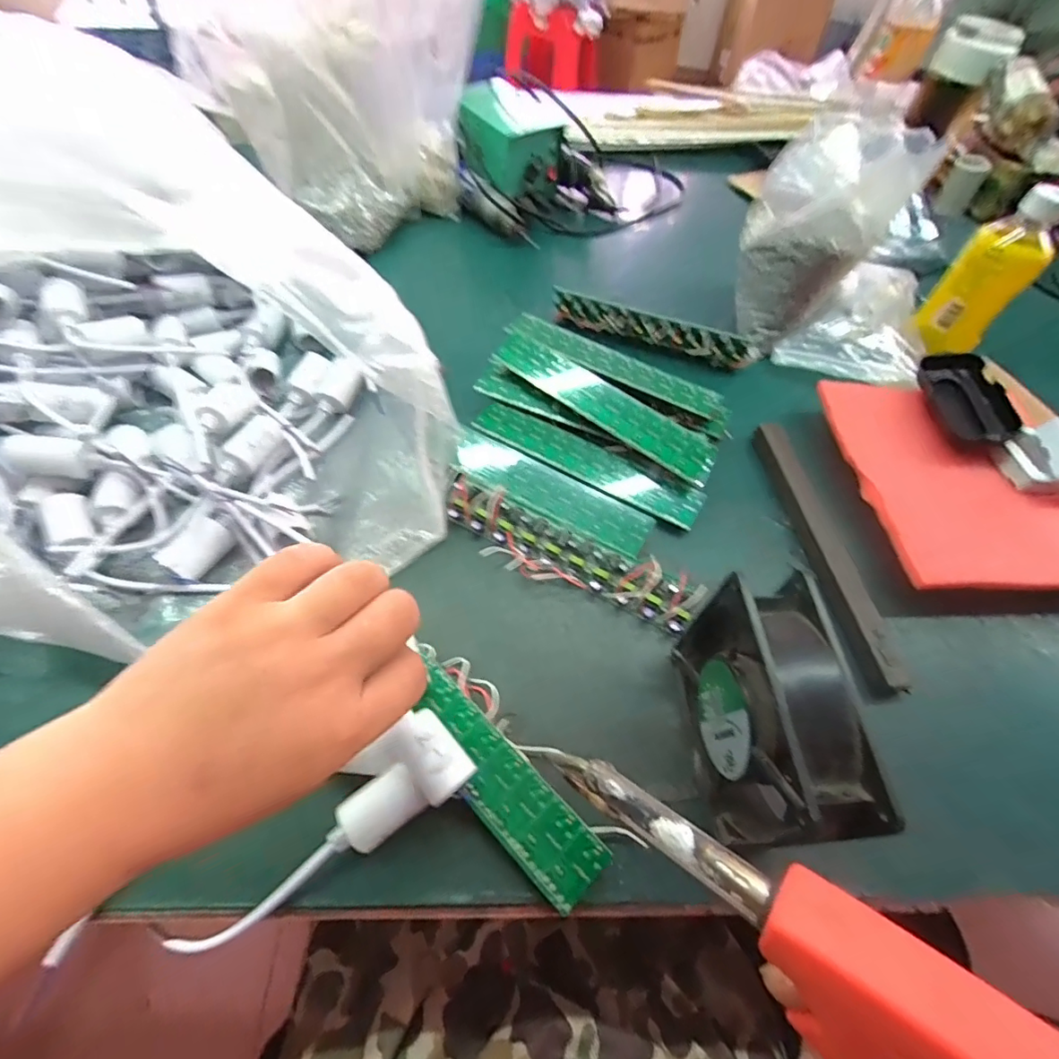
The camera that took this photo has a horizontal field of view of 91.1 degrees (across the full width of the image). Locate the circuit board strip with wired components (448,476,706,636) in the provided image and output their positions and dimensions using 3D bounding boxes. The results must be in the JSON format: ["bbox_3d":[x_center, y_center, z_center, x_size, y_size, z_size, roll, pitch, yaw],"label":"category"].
[{"bbox_3d":[0.023,0.020,0.388,0.199,0.023,0.054,28,59,14],"label":"circuit board strip with wired components"}]

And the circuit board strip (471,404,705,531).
[{"bbox_3d":[0.047,-0.057,0.440,0.200,0.016,0.041,26,58,13],"label":"circuit board strip"}]

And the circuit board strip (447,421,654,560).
[{"bbox_3d":[0.015,-0.034,0.421,0.176,0.015,0.046,26,69,14],"label":"circuit board strip"}]

